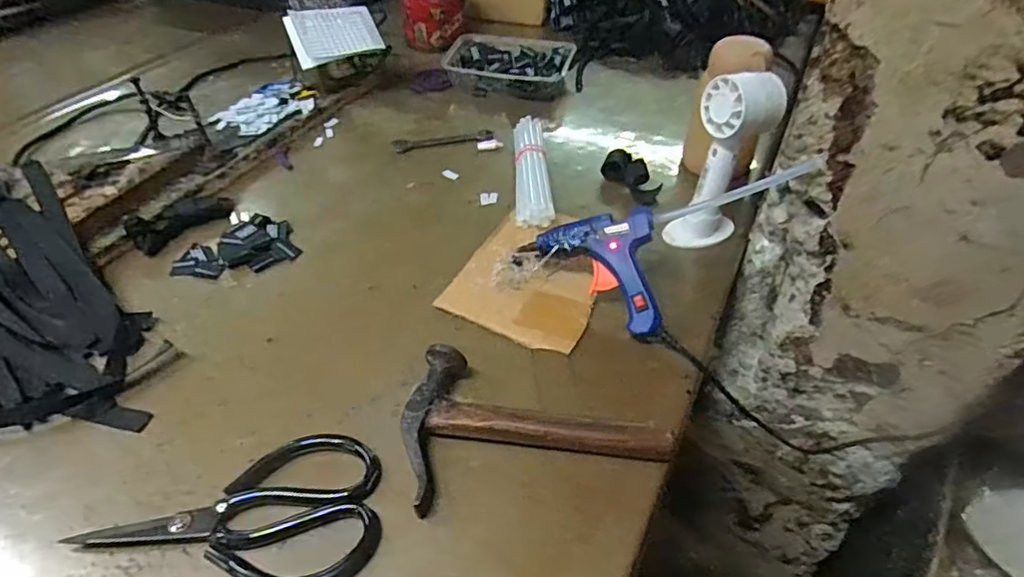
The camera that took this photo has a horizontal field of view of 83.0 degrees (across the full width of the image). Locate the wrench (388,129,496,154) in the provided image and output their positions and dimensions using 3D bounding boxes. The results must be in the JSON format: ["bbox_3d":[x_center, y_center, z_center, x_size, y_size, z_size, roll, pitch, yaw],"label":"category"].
[{"bbox_3d":[-0.082,-0.180,0.706,0.121,0.007,0.031,-7,46,-7],"label":"wrench"}]

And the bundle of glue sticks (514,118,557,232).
[{"bbox_3d":[0.022,-0.129,0.630,0.037,0.029,0.187,-1,45,-1],"label":"bundle of glue sticks"}]

